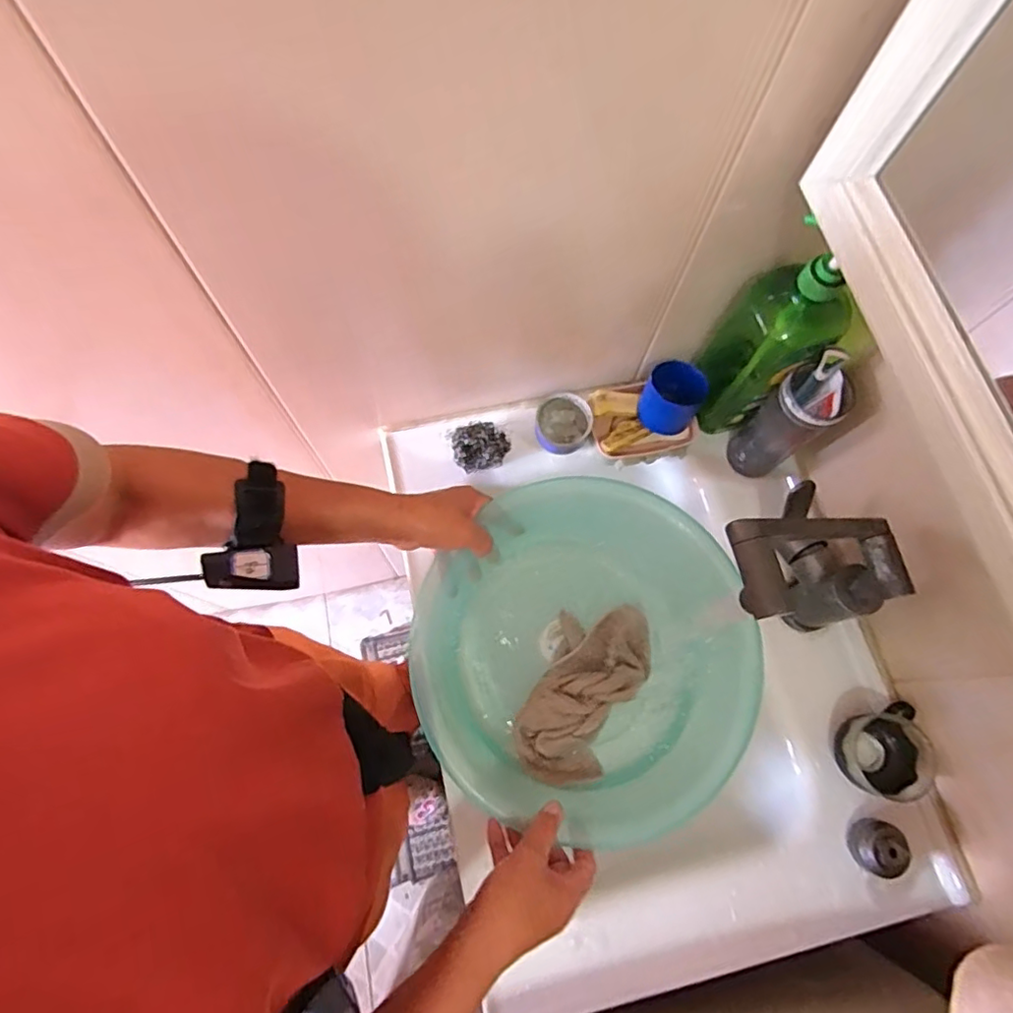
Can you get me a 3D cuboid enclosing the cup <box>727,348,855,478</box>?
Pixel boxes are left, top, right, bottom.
[{"bbox_3d":[0.294,-0.087,0.619,0.058,0.180,0.059,1,71,-1],"label":"cup"}]

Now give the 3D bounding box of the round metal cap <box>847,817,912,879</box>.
[{"bbox_3d":[0.359,0.329,0.568,0.041,0.038,0.049,19,72,5],"label":"round metal cap"}]

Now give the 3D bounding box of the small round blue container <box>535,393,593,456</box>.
[{"bbox_3d":[0.067,-0.094,0.682,0.063,0.047,0.062,1,71,-1],"label":"small round blue container"}]

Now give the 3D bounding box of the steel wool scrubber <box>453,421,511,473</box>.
[{"bbox_3d":[-0.030,-0.070,0.680,0.066,0.042,0.056,-10,72,-5],"label":"steel wool scrubber"}]

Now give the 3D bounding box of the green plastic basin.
[{"bbox_3d":[0.070,0.149,0.576,0.297,0.106,0.313,1,71,-1],"label":"green plastic basin"}]

